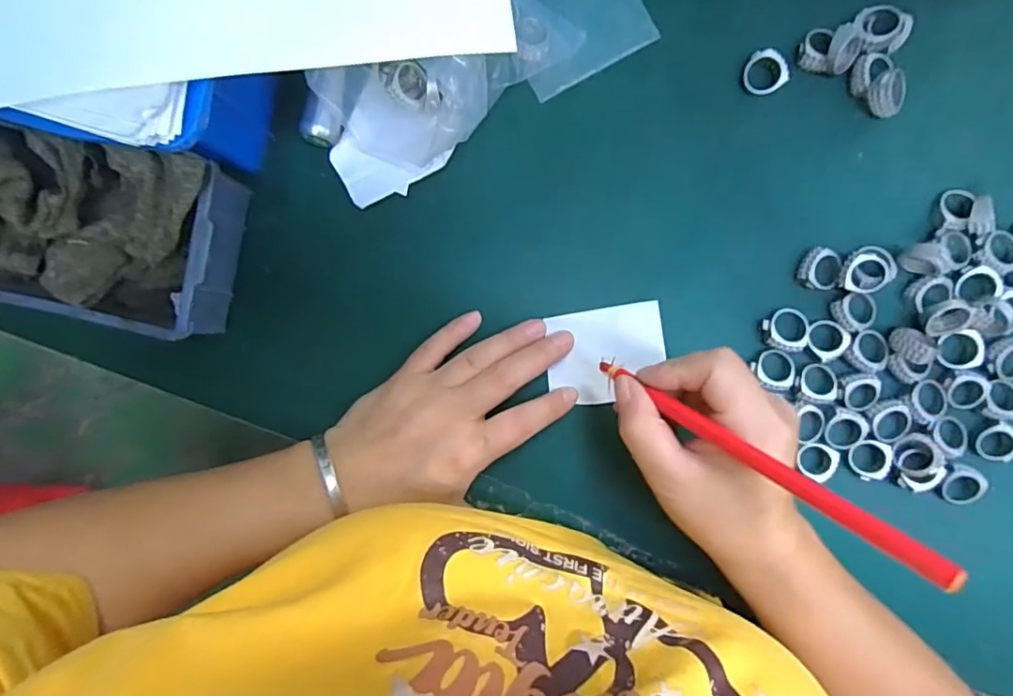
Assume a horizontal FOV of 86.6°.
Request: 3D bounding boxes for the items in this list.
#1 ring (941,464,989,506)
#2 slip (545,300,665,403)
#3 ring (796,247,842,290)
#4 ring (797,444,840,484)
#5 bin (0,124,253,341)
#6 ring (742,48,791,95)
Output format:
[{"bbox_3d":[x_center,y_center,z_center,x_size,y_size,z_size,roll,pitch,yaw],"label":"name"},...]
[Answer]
[{"bbox_3d":[0.270,0.082,0.315,0.022,0.008,0.023,0,91,2],"label":"ring"},{"bbox_3d":[0.060,0.004,0.324,0.069,0.005,0.055,-9,91,2],"label":"slip"},{"bbox_3d":[0.185,-0.047,0.315,0.025,0.008,0.024,0,91,2],"label":"ring"},{"bbox_3d":[0.182,0.067,0.316,0.021,0.009,0.021,0,91,2],"label":"ring"},{"bbox_3d":[-0.223,-0.061,0.295,0.141,0.079,0.088,11,91,2],"label":"bin"},{"bbox_3d":[0.149,-0.160,0.312,0.024,0.006,0.024,0,91,2],"label":"ring"}]

